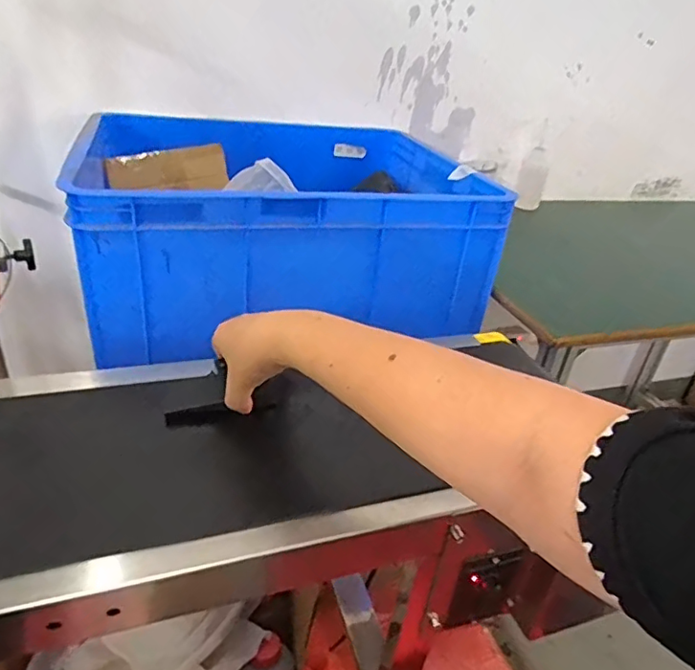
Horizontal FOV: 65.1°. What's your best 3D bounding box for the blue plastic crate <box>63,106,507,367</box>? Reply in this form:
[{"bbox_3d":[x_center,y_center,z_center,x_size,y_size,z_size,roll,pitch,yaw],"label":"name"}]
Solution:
[{"bbox_3d":[-0.111,-0.201,0.902,0.565,0.207,0.491,-4,32,-19],"label":"blue plastic crate"}]

